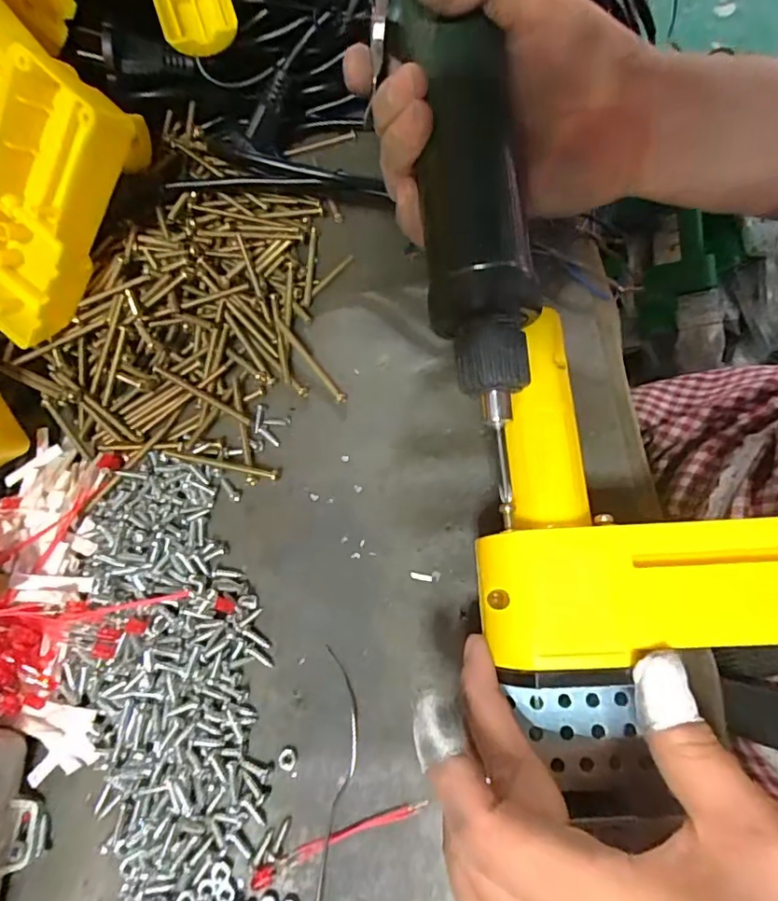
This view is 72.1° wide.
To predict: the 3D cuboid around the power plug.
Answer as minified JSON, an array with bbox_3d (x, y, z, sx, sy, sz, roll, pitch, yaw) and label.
[{"bbox_3d":[-0.136,-0.213,0.286,0.055,0.018,0.021,2,68,-12],"label":"power plug"}]

